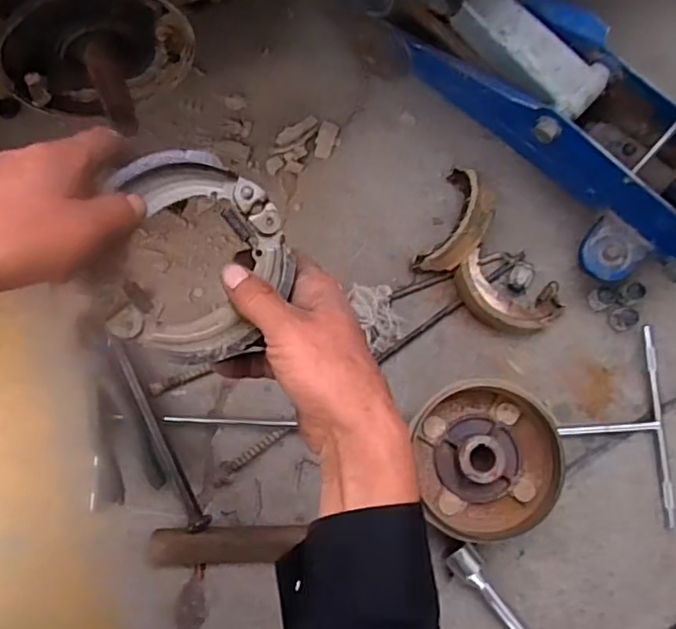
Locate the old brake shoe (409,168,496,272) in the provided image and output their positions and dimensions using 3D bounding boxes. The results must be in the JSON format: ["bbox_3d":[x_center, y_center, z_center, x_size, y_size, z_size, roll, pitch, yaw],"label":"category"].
[{"bbox_3d":[0.122,-0.092,0.612,0.051,0.053,0.112,24,80,1],"label":"old brake shoe"}]

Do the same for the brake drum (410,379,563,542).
[{"bbox_3d":[0.131,0.133,0.571,0.135,0.064,0.138,-11,82,-5],"label":"brake drum"}]

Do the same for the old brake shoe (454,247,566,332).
[{"bbox_3d":[0.171,-0.019,0.610,0.110,0.025,0.064,22,80,0],"label":"old brake shoe"}]

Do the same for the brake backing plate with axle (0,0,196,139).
[{"bbox_3d":[-0.171,-0.175,0.460,0.135,0.122,0.065,-22,83,-6],"label":"brake backing plate with axle"}]

